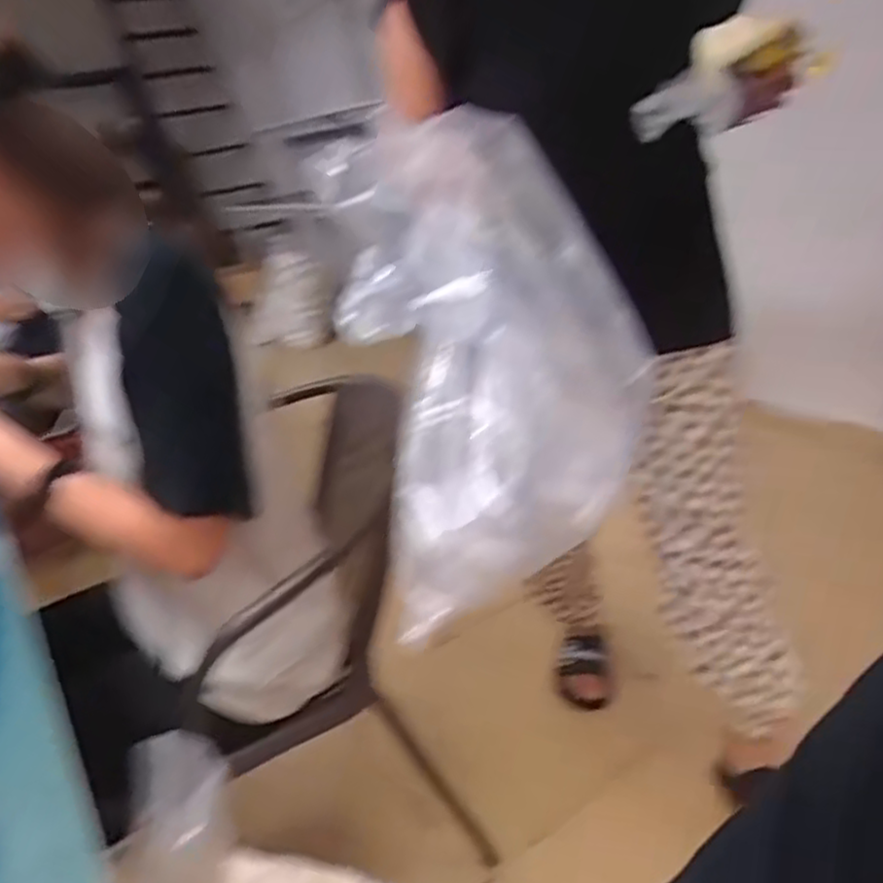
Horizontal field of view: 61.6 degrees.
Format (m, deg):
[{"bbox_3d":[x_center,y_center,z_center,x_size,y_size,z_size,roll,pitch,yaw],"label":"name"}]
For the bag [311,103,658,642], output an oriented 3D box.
[{"bbox_3d":[0.035,-0.081,0.657,0.205,0.360,0.230,-13,24,-17],"label":"bag"}]

